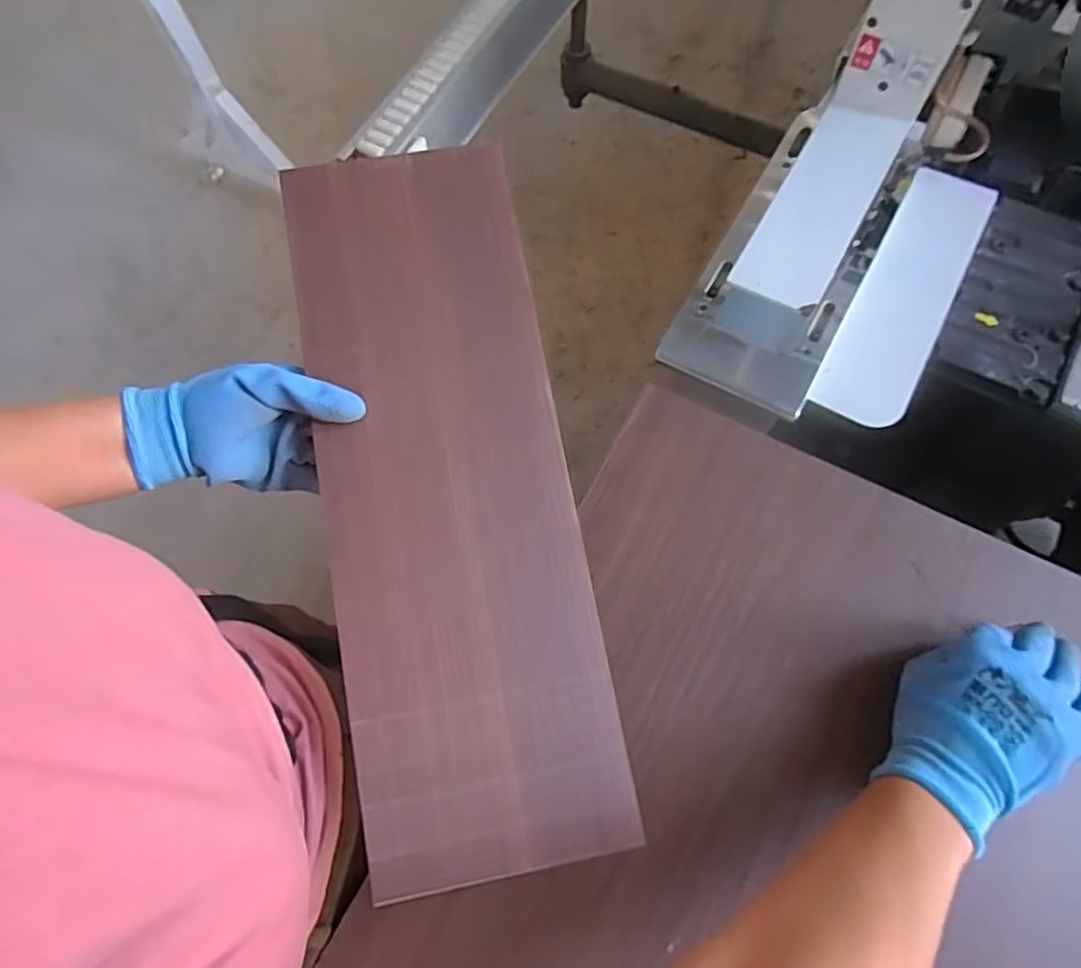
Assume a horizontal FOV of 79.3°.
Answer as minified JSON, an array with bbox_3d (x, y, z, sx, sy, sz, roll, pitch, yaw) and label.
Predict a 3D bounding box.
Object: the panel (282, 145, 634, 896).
[{"bbox_3d":[-0.065,-0.003,0.443,0.163,0.021,0.485,-11,77,-2],"label":"panel"}]

